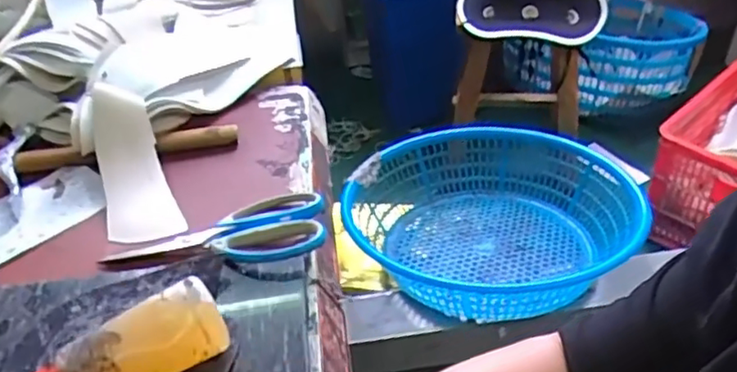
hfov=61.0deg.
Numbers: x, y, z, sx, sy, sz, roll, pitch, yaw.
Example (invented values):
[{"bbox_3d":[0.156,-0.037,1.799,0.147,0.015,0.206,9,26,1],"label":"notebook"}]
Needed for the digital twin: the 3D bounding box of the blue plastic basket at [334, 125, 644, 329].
[{"bbox_3d":[0.227,0.057,1.200,0.504,0.161,0.466,-2,38,2],"label":"blue plastic basket"}]

